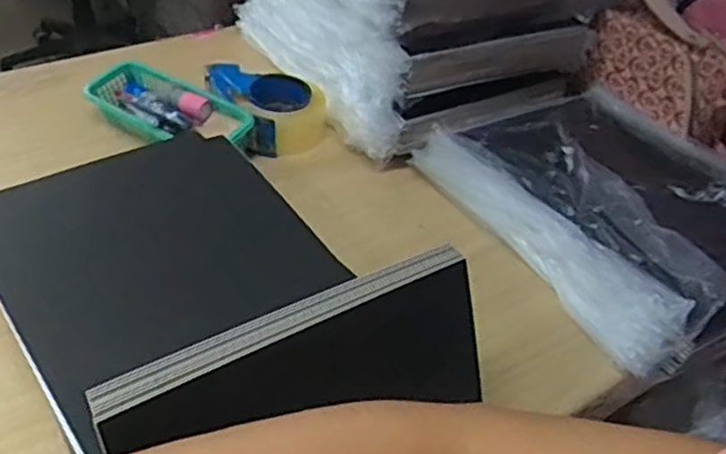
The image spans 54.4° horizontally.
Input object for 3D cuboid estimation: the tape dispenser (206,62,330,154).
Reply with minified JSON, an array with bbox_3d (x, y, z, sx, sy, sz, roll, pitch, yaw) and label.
[{"bbox_3d":[-0.119,-0.156,0.907,0.125,0.061,0.152,-16,44,-23],"label":"tape dispenser"}]

